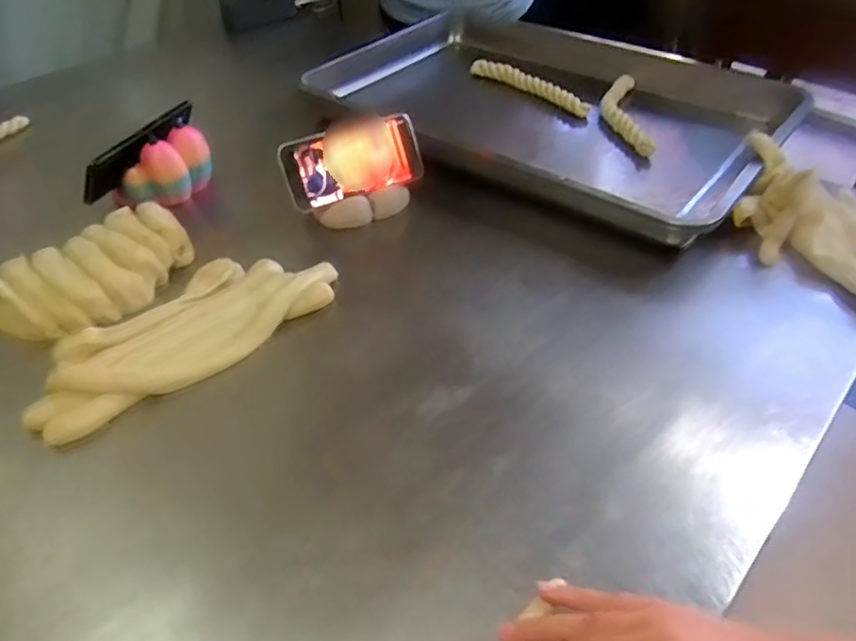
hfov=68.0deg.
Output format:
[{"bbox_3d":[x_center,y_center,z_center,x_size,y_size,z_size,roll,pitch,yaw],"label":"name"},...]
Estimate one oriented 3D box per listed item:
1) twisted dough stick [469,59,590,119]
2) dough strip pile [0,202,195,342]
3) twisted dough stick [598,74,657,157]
[{"bbox_3d":[0.150,-0.346,0.927,0.024,0.023,0.215,-34,54,-30],"label":"twisted dough stick"},{"bbox_3d":[-0.326,-0.047,0.613,0.122,0.038,0.197,29,51,27],"label":"dough strip pile"},{"bbox_3d":[0.265,-0.283,0.865,0.054,0.027,0.190,2,44,2],"label":"twisted dough stick"}]

